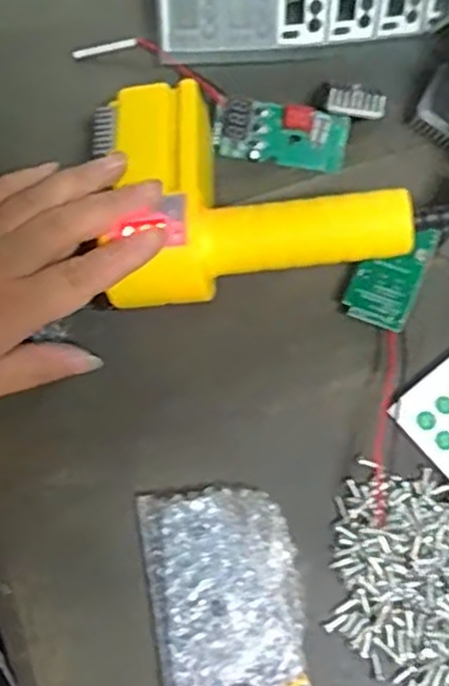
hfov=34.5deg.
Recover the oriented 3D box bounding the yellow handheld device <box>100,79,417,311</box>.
[{"bbox_3d":[0.011,-0.084,0.370,0.140,0.041,0.110,-8,69,-4],"label":"yellow handheld device"}]

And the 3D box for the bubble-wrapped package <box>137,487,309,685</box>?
[{"bbox_3d":[0.009,0.144,0.313,0.066,0.030,0.161,-11,69,-5],"label":"bubble-wrapped package"}]

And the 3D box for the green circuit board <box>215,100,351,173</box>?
[{"bbox_3d":[0.034,-0.121,0.422,0.077,0.008,0.032,8,104,-3],"label":"green circuit board"}]

